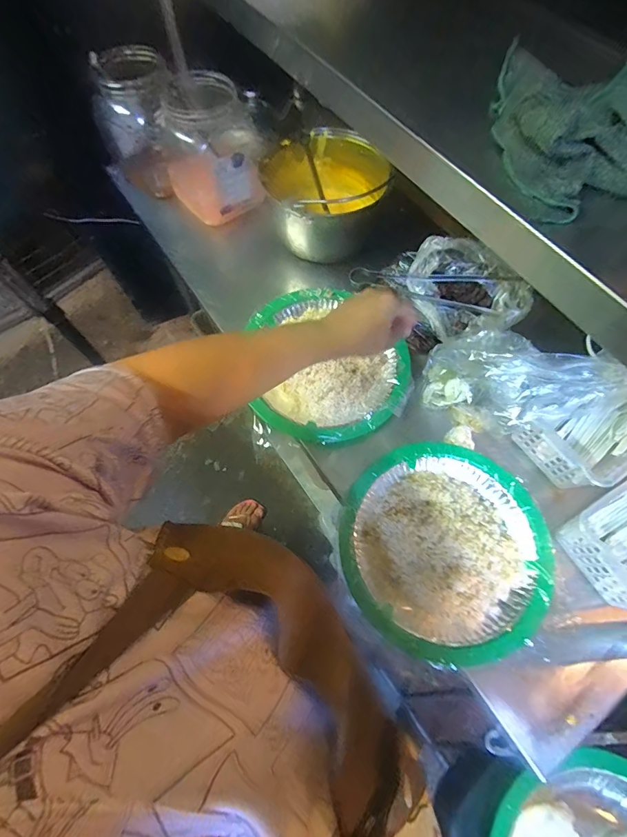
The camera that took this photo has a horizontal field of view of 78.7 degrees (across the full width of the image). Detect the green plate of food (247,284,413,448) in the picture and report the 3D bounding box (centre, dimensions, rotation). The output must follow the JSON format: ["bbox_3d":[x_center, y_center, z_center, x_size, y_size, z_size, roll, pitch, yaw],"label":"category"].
[{"bbox_3d":[0.011,-0.082,0.581,0.218,0.034,0.256,-35,70,-16],"label":"green plate of food"}]

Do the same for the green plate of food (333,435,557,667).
[{"bbox_3d":[0.162,0.157,0.478,0.247,0.028,0.243,1,65,-1],"label":"green plate of food"}]

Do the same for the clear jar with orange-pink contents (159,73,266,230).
[{"bbox_3d":[-0.182,-0.471,0.673,0.135,0.163,0.146,-33,70,-16],"label":"clear jar with orange-pink contents"}]

